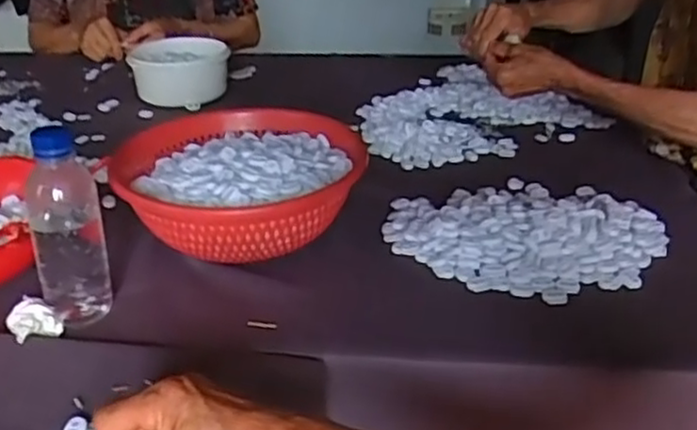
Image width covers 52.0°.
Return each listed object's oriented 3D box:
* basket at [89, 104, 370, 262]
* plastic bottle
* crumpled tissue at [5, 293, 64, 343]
[{"bbox_3d":[-0.117,-0.024,0.755,0.263,0.095,0.239,-1,27,-2],"label":"basket"},{"bbox_3d":[-0.246,0.005,0.622,0.060,0.163,0.068,-12,29,-22],"label":"plastic bottle"},{"bbox_3d":[-0.271,0.087,0.611,0.035,0.017,0.047,-21,34,-35],"label":"crumpled tissue"}]

